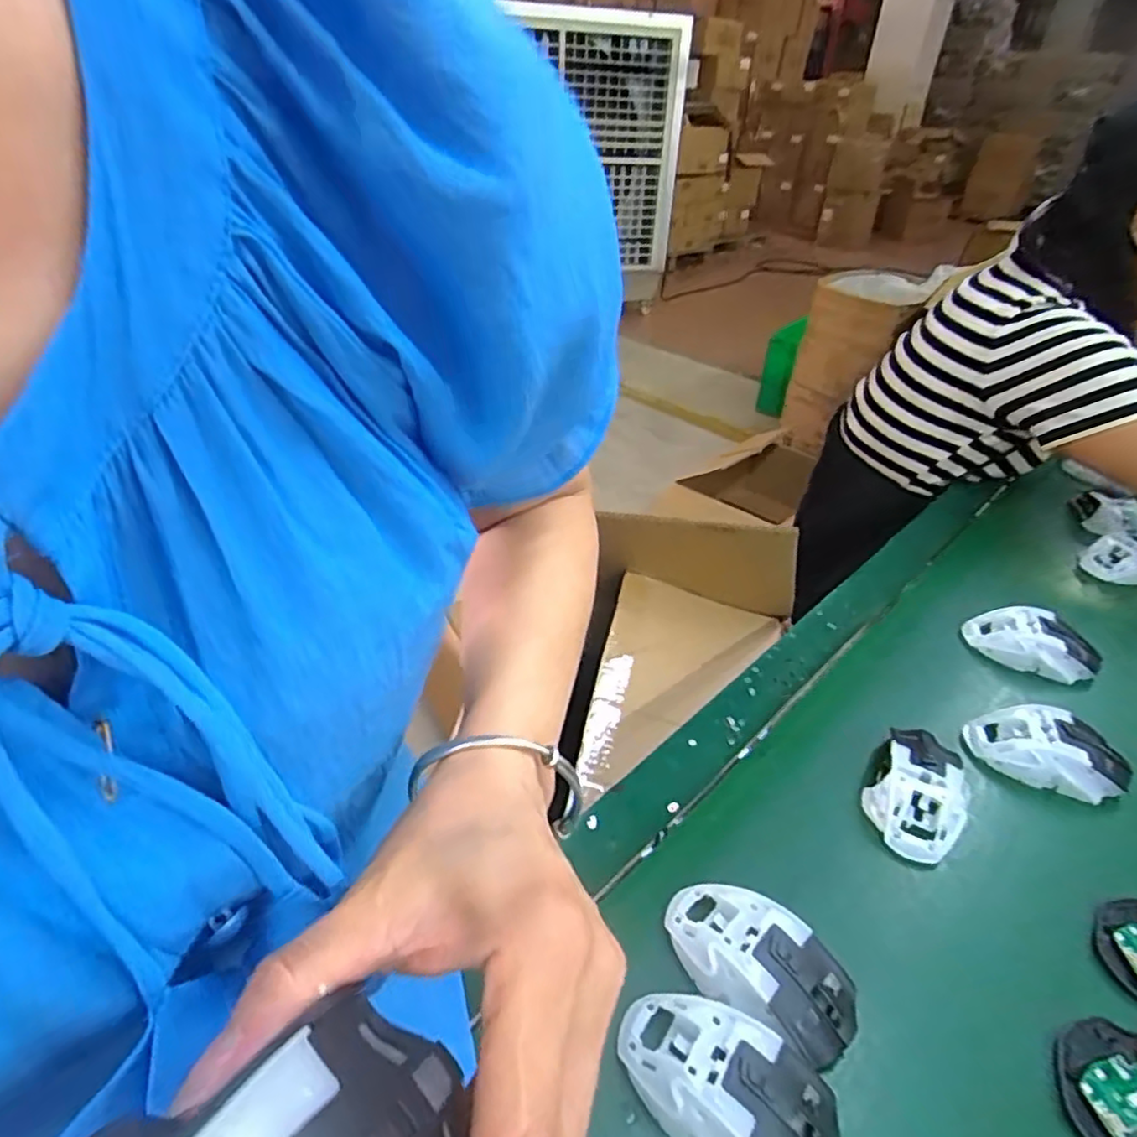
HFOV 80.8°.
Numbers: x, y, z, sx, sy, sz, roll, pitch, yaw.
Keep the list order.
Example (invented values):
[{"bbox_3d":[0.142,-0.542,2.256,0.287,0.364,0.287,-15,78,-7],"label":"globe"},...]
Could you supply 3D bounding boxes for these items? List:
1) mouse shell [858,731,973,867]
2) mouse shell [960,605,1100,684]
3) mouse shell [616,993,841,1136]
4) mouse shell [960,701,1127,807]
[{"bbox_3d":[0.264,0.166,0.507,0.067,0.042,0.112,18,39,20],"label":"mouse shell"},{"bbox_3d":[0.444,0.074,0.643,0.112,0.049,0.060,26,42,28],"label":"mouse shell"},{"bbox_3d":[0.084,0.273,0.347,0.110,0.039,0.063,23,41,25],"label":"mouse shell"},{"bbox_3d":[0.387,0.146,0.541,0.112,0.040,0.061,15,38,17],"label":"mouse shell"}]

